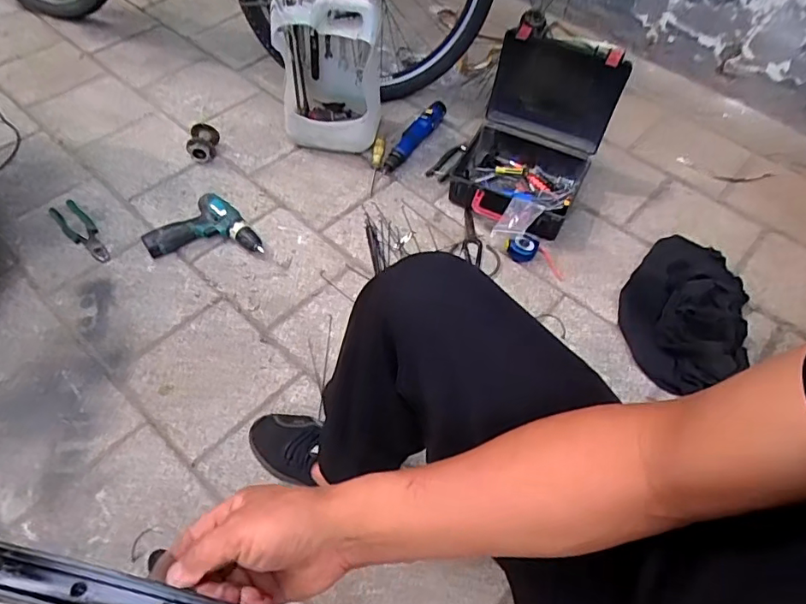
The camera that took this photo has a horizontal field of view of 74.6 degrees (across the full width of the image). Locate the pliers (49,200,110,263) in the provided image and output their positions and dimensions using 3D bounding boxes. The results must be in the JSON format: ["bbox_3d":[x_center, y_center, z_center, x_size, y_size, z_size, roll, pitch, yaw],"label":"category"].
[{"bbox_3d":[-0.696,-0.153,1.152,0.059,0.023,0.193,-37,65,-25],"label":"pliers"}]

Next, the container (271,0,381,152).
[{"bbox_3d":[-0.172,-0.553,1.266,0.236,0.360,0.192,2,46,0],"label":"container"}]

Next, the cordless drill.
[{"bbox_3d":[-0.435,-0.168,1.167,0.244,0.058,0.132,-4,56,-6],"label":"cordless drill"}]

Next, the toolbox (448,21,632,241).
[{"bbox_3d":[0.288,-0.363,1.225,0.288,0.337,0.318,24,57,13],"label":"toolbox"}]

